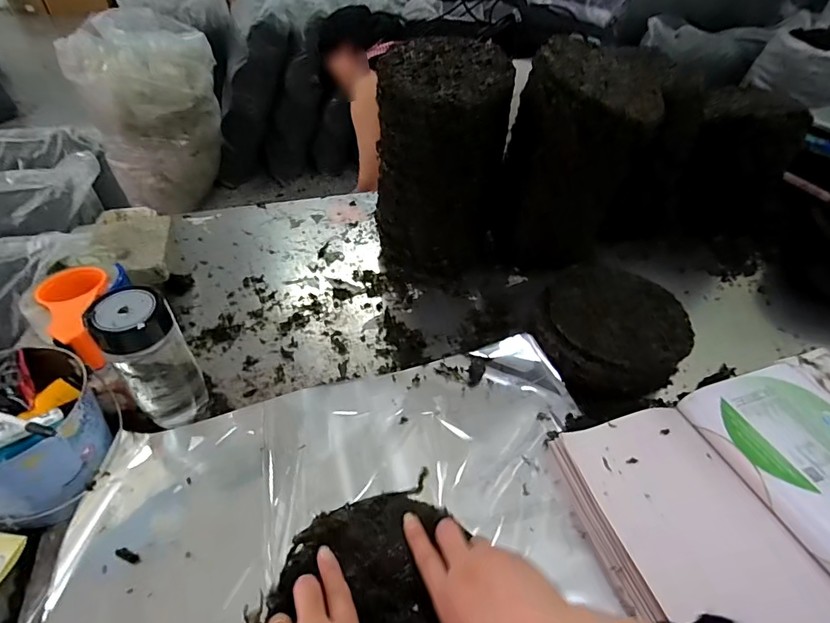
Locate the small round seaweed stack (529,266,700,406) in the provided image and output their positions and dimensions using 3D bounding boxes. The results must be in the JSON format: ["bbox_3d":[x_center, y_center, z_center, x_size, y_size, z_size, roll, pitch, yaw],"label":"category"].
[{"bbox_3d":[0.281,0.024,0.657,0.204,0.078,0.191,2,44,-2],"label":"small round seaweed stack"}]

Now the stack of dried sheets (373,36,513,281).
[{"bbox_3d":[0.051,-0.235,0.741,0.204,0.323,0.184,7,45,4],"label":"stack of dried sheets"}]

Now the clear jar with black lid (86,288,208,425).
[{"bbox_3d":[-0.300,0.062,0.521,0.062,0.178,0.078,33,52,27],"label":"clear jar with black lid"}]

